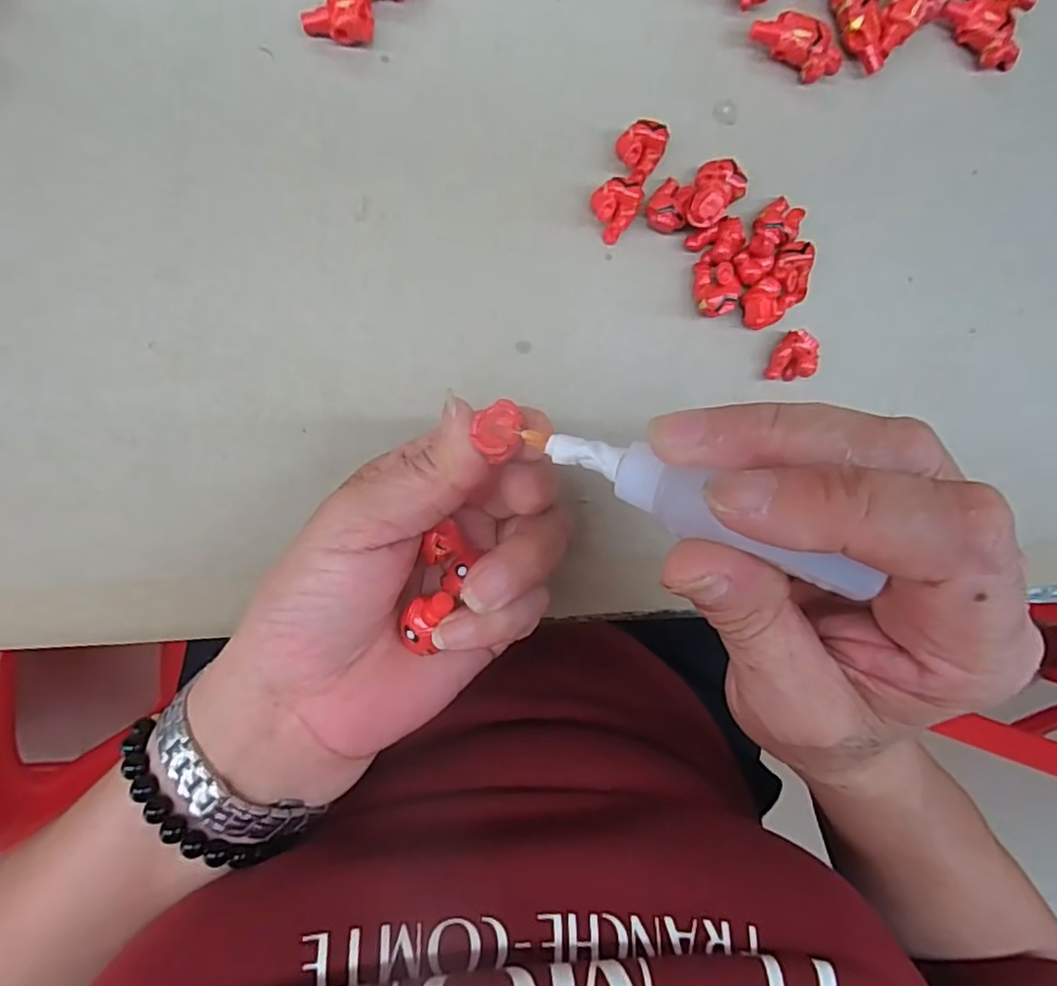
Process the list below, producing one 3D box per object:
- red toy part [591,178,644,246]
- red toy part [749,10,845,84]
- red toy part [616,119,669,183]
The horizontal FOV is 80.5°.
[{"bbox_3d":[0.035,-0.118,0.255,0.018,0.013,0.022,36,87,-9],"label":"red toy part"},{"bbox_3d":[0.113,-0.188,0.262,0.039,0.014,0.014,29,88,-9],"label":"red toy part"},{"bbox_3d":[0.046,-0.141,0.257,0.018,0.015,0.020,42,87,-9],"label":"red toy part"}]

